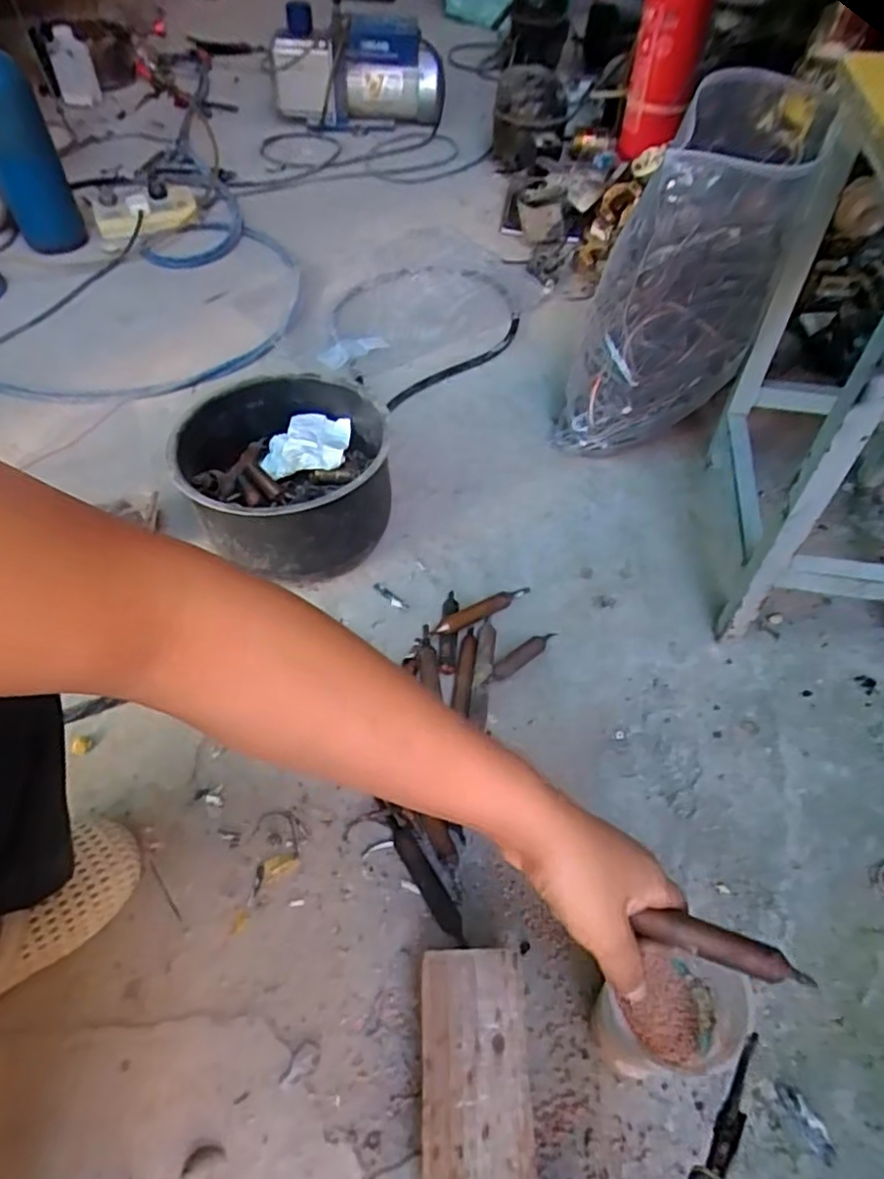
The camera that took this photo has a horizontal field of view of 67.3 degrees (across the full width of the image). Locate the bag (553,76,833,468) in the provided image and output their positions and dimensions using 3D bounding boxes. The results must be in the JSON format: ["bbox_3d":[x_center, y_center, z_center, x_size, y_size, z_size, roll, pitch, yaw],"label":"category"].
[{"bbox_3d":[0.260,-0.318,0.770,0.197,0.375,0.187,18,56,13],"label":"bag"}]

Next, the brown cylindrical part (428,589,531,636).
[{"bbox_3d":[0.044,0.021,0.722,0.138,0.016,0.018,-22,55,-35],"label":"brown cylindrical part"}]

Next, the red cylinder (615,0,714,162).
[{"bbox_3d":[0.436,-1.039,1.293,0.121,0.394,0.121,14,78,10],"label":"red cylinder"}]

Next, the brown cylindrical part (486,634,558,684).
[{"bbox_3d":[0.085,0.071,0.702,0.096,0.014,0.019,-36,61,-23],"label":"brown cylindrical part"}]

